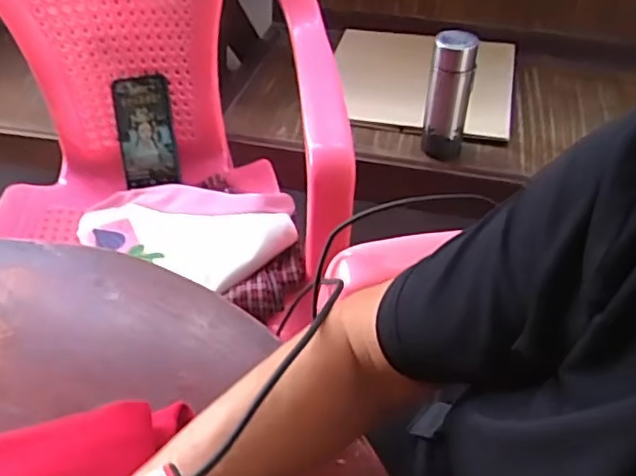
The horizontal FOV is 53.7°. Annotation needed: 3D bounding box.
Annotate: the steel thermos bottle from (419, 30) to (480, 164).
[{"bbox_3d":[0.183,-0.197,0.886,0.059,0.176,0.058,9,50,10],"label":"steel thermos bottle"}]

